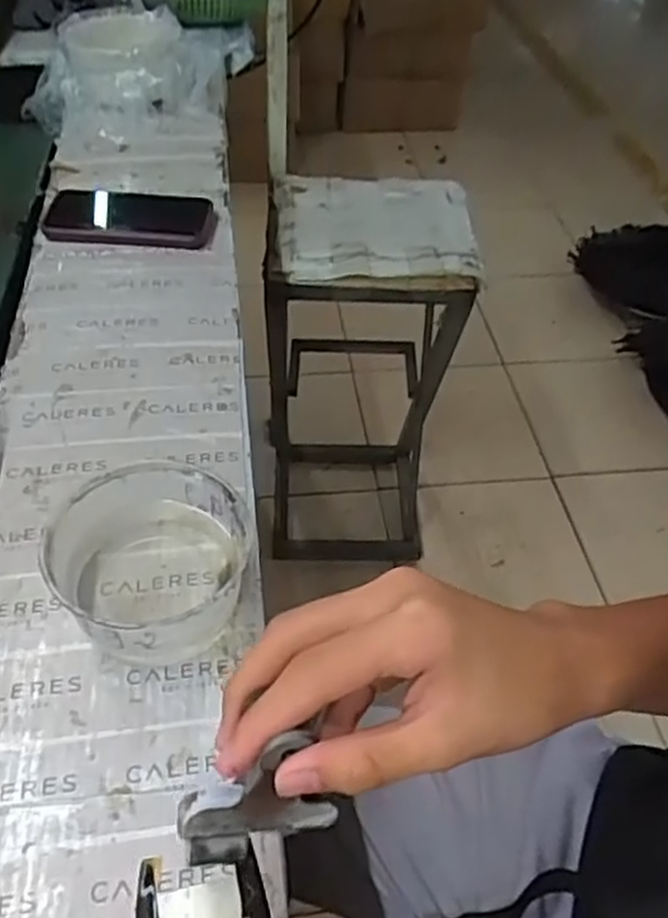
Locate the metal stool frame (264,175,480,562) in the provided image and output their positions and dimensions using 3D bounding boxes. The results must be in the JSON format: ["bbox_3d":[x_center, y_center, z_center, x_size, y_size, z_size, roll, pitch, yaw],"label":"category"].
[{"bbox_3d":[0.040,-0.128,1.369,0.305,0.678,0.311,0,47,-4],"label":"metal stool frame"}]

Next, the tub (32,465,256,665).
[{"bbox_3d":[-0.108,0.062,0.460,0.115,0.060,0.107,11,48,7],"label":"tub"}]

